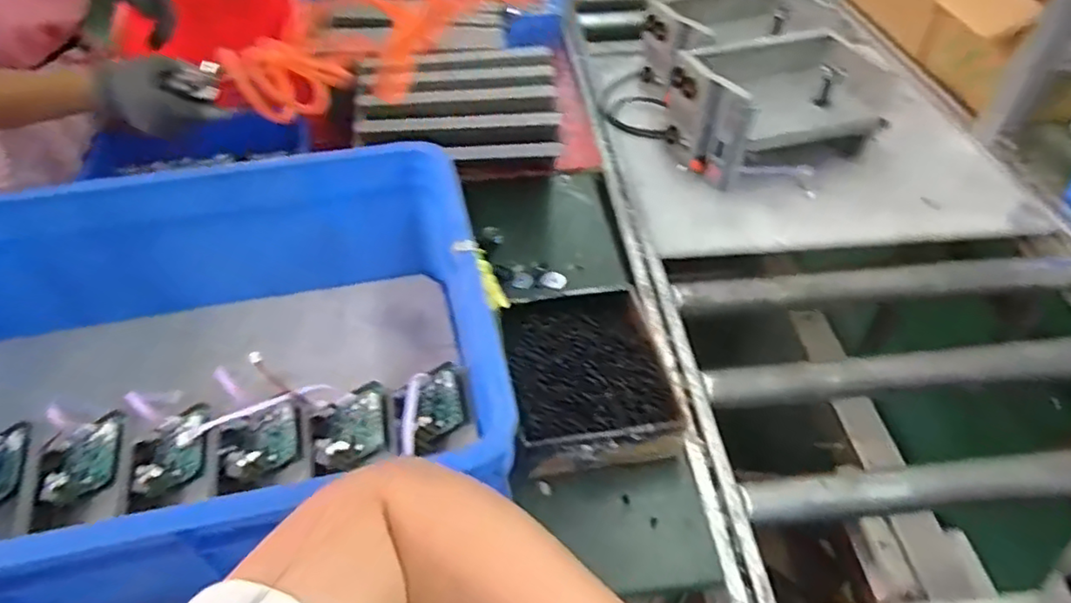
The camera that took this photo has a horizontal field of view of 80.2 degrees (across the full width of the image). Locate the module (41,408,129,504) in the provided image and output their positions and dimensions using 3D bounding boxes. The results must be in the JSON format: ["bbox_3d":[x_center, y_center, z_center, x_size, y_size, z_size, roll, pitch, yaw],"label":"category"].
[{"bbox_3d":[-0.414,0.145,0.580,0.074,0.024,0.072,-14,48,-12],"label":"module"}]

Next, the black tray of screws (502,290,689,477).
[{"bbox_3d":[0.056,0.080,0.706,0.179,0.048,0.209,-7,47,-5],"label":"black tray of screws"}]

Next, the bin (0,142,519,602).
[{"bbox_3d":[-0.351,0.071,0.618,0.599,0.224,0.443,-12,48,-10],"label":"bin"}]

